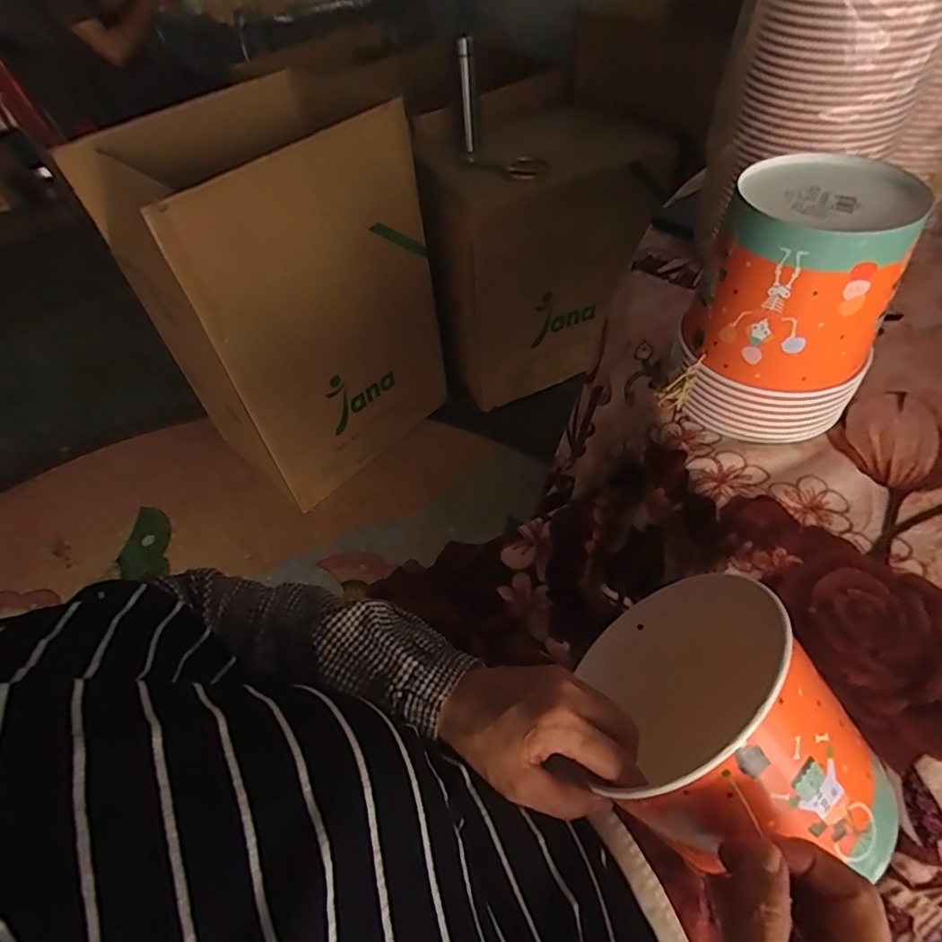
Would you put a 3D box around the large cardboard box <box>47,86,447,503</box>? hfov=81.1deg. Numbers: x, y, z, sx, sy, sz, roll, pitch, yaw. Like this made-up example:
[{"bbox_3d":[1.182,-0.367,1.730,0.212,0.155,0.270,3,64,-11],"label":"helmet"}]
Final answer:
[{"bbox_3d":[-0.358,-0.371,1.272,0.320,0.769,0.584,23,56,23],"label":"large cardboard box"}]

